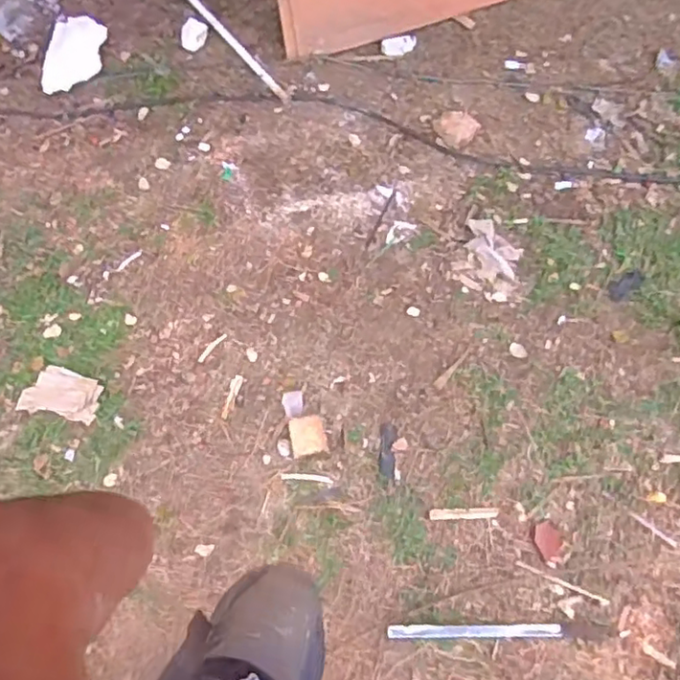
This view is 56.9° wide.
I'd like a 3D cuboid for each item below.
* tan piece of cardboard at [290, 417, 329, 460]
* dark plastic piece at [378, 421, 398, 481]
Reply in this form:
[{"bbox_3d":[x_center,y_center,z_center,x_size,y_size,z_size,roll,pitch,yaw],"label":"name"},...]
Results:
[{"bbox_3d":[-0.069,0.210,1.375,0.076,0.013,0.084,-10,70,-4],"label":"tan piece of cardboard"},{"bbox_3d":[0.105,0.241,1.371,0.037,0.004,0.123,5,70,1],"label":"dark plastic piece"}]

